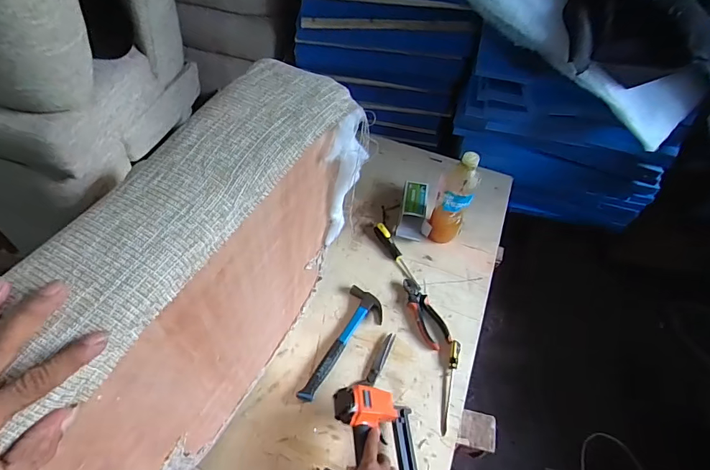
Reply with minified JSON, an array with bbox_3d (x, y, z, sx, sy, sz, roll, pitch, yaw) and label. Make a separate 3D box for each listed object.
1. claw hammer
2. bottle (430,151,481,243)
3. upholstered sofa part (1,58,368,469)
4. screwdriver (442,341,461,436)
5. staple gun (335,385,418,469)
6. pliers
[{"bbox_3d":[-0.020,0.235,0.872,0.088,0.032,0.261,22,57,12],"label":"claw hammer"},{"bbox_3d":[0.229,-0.075,0.964,0.067,0.281,0.061,-1,55,-4],"label":"bottle"},{"bbox_3d":[-0.183,0.103,0.575,0.120,0.480,0.484,30,58,17],"label":"upholstered sofa part"},{"bbox_3d":[0.198,0.307,0.838,0.020,0.024,0.185,12,55,5],"label":"screwdriver"},{"bbox_3d":[0.042,0.372,0.698,0.140,0.086,0.209,-2,55,-5],"label":"staple gun"},{"bbox_3d":[0.159,0.169,0.923,0.068,0.016,0.171,-13,57,-12],"label":"pliers"}]

